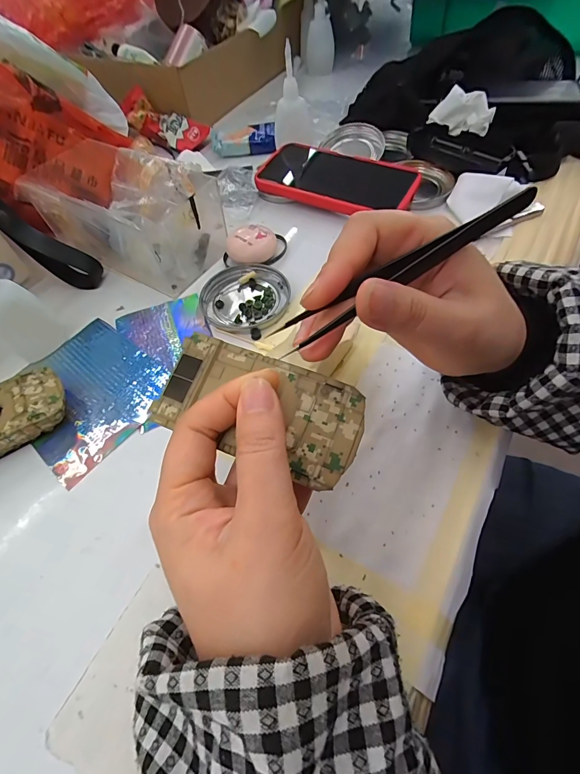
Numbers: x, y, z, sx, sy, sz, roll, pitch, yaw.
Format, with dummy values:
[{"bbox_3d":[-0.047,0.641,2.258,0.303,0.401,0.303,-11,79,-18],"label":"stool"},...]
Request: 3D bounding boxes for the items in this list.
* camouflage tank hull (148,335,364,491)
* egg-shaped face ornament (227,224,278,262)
[{"bbox_3d":[-0.014,0.010,0.180,0.096,0.016,0.048,21,78,12],"label":"camouflage tank hull"},{"bbox_3d":[-0.038,-0.137,0.357,0.041,0.025,0.037,25,63,18],"label":"egg-shaped face ornament"}]

